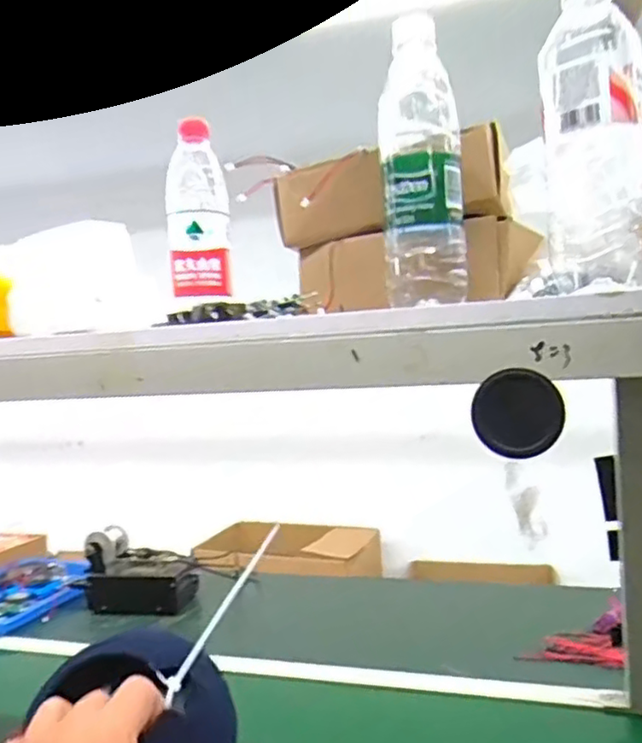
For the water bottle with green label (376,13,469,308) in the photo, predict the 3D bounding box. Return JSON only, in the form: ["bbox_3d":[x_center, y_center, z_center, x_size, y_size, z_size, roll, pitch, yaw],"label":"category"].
[{"bbox_3d":[0.081,-0.168,0.530,0.064,0.220,0.054,-3,2,11],"label":"water bottle with green label"}]

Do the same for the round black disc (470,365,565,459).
[{"bbox_3d":[0.138,0.028,0.467,0.060,0.057,0.018,-2,2,29],"label":"round black disc"}]

